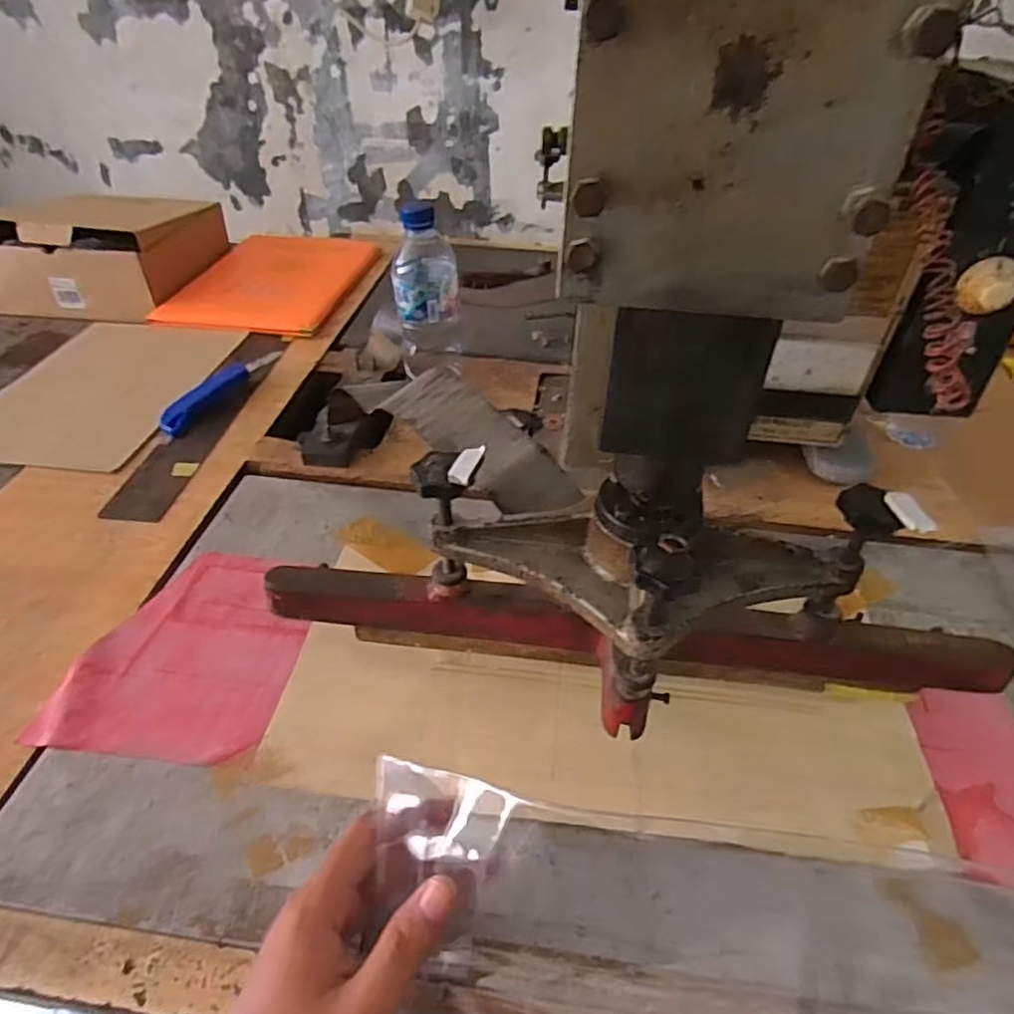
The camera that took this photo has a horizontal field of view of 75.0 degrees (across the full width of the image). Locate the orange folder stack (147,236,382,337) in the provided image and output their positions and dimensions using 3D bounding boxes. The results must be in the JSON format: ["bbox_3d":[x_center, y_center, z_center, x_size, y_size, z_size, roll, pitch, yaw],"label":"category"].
[{"bbox_3d":[-0.362,-0.348,1.021,0.251,0.019,0.293,8,47,11],"label":"orange folder stack"}]

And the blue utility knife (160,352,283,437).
[{"bbox_3d":[-0.340,-0.147,0.795,0.033,0.026,0.203,16,42,15],"label":"blue utility knife"}]

